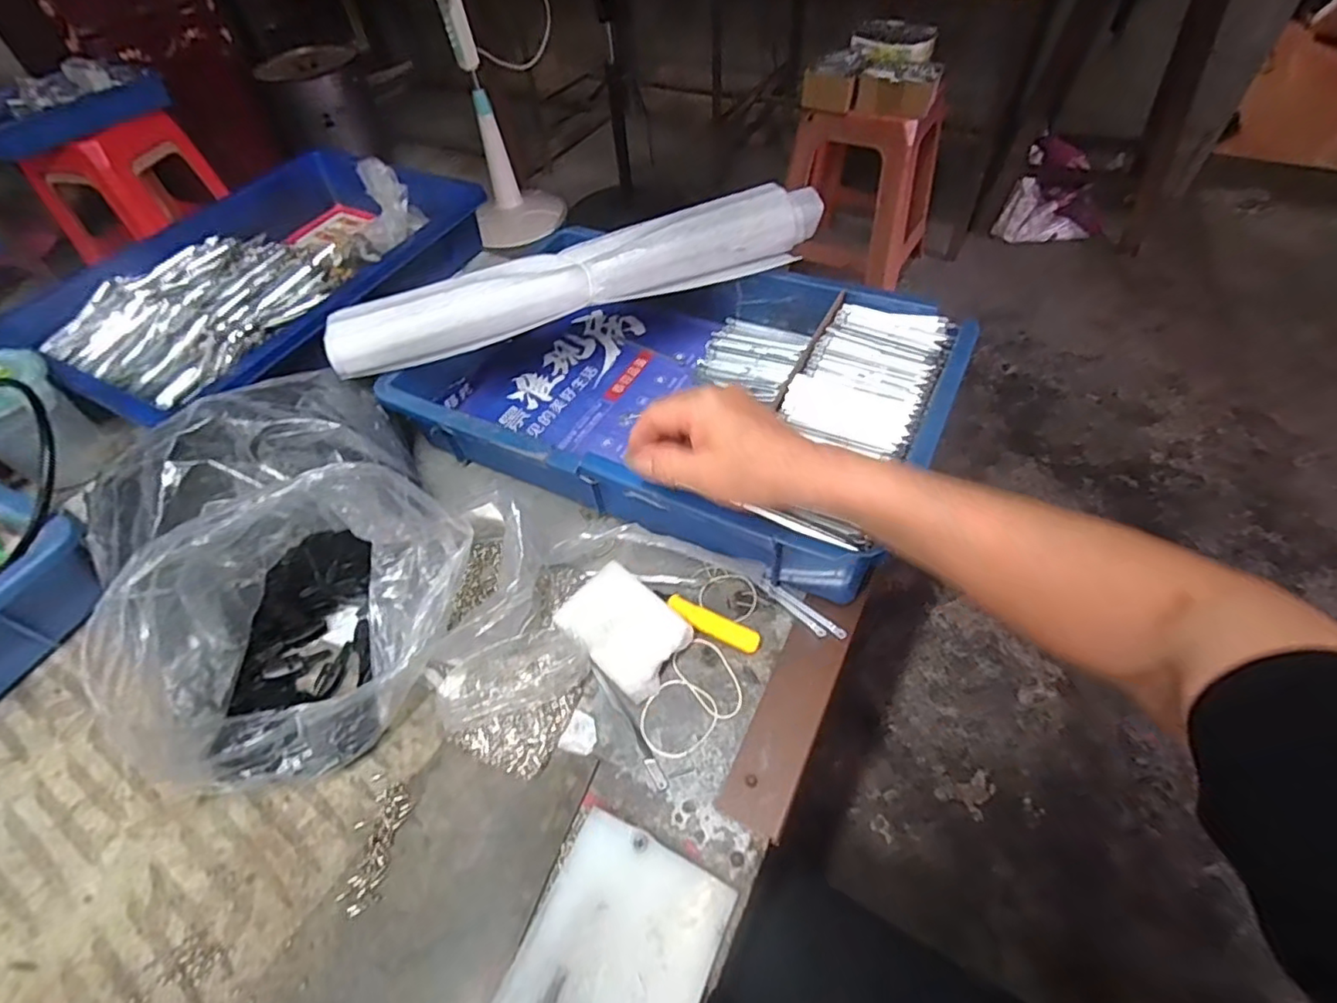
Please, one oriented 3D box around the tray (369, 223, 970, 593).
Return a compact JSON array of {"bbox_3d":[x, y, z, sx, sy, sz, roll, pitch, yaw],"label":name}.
[{"bbox_3d":[0.007,-0.099,0.540,0.430,0.095,0.287,20,56,18],"label":"tray"}]

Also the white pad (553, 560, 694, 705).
[{"bbox_3d":[-0.031,0.088,0.423,0.083,0.016,0.062,33,61,26],"label":"white pad"}]

